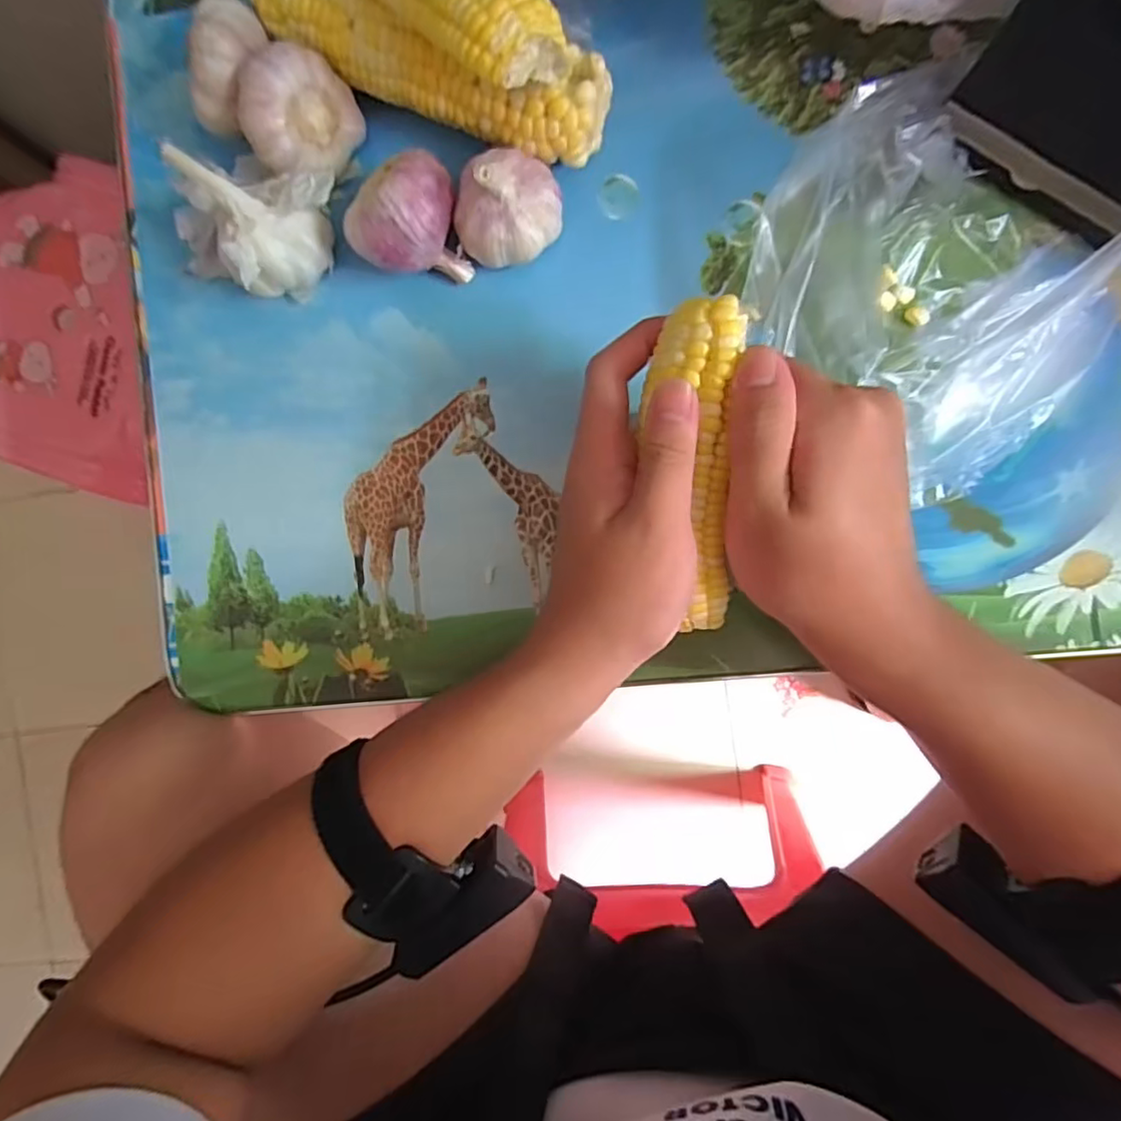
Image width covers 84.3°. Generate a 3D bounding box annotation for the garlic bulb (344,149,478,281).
[{"bbox_3d":[-0.074,-0.159,0.295,0.050,0.054,0.042,-10,89,6],"label":"garlic bulb"}]

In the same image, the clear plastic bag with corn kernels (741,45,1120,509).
[{"bbox_3d":[0.166,-0.130,0.277,0.153,0.044,0.137,41,94,4],"label":"clear plastic bag with corn kernels"}]

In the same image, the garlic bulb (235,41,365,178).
[{"bbox_3d":[-0.127,-0.216,0.296,0.052,0.042,0.044,-41,86,5],"label":"garlic bulb"}]

